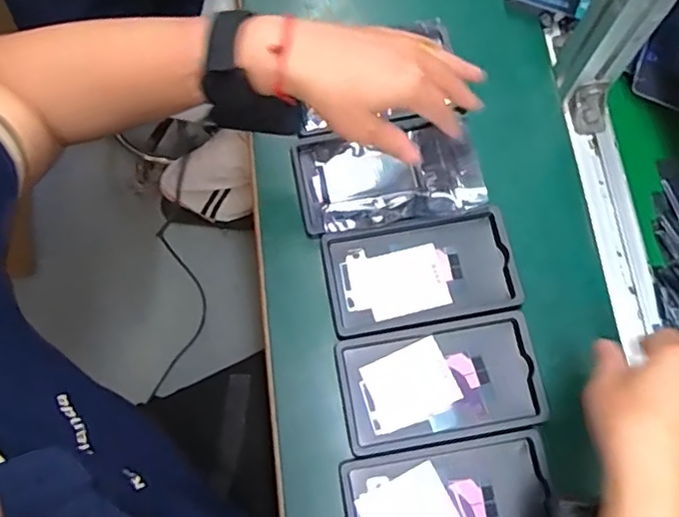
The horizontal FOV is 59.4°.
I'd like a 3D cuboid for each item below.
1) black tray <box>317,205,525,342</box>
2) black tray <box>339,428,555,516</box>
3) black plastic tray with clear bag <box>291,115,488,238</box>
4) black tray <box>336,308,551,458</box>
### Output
[{"bbox_3d":[0.069,0.010,0.515,0.157,0.014,0.092,-10,74,-4],"label":"black tray"},{"bbox_3d":[0.086,0.194,0.464,0.157,0.010,0.093,-9,74,-4],"label":"black tray"},{"bbox_3d":[0.045,-0.076,0.540,0.164,0.011,0.091,-10,74,-4],"label":"black plastic tray with clear bag"},{"bbox_3d":[0.082,0.101,0.490,0.158,0.020,0.093,-10,74,-4],"label":"black tray"}]

